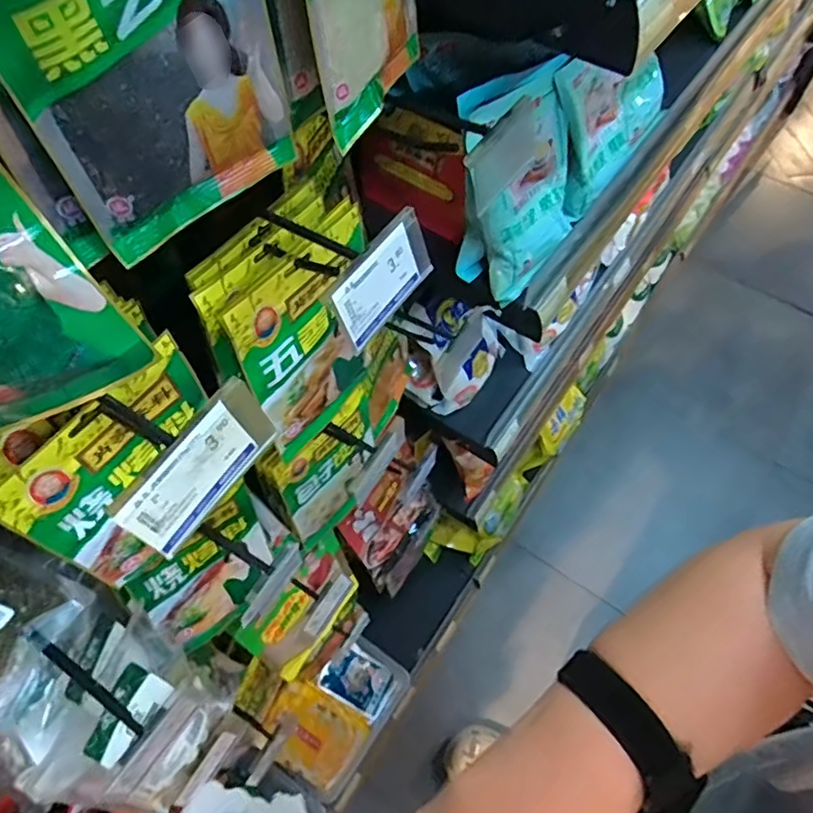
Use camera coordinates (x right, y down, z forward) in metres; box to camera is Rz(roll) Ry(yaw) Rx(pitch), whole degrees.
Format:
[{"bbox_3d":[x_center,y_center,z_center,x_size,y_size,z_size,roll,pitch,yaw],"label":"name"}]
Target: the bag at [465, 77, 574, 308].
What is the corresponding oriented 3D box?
[{"bbox_3d":[0.113,-0.208,0.547,0.027,0.168,0.134,20,55,41],"label":"bag"}]

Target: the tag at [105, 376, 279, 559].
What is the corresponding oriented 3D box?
[{"bbox_3d":[-0.092,0.028,0.265,0.005,0.046,0.077,21,60,32],"label":"tag"}]

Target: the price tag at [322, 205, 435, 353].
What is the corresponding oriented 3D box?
[{"bbox_3d":[-0.012,-0.072,0.329,0.004,0.047,0.079,19,60,34],"label":"price tag"}]

